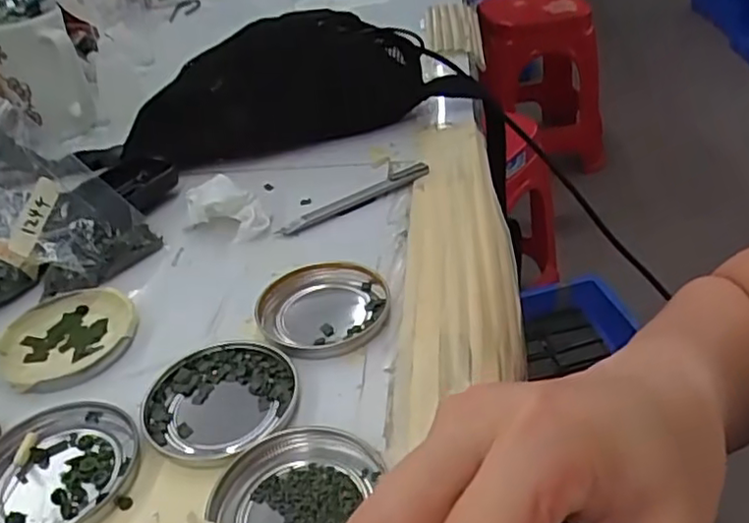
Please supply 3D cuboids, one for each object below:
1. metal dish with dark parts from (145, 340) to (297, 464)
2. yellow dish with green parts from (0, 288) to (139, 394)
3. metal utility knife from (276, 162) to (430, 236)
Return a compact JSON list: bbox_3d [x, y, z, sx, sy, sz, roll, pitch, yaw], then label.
[{"bbox_3d":[-0.081,0.072,0.345,0.078,0.009,0.070,-23,40,-23],"label":"metal dish with dark parts"},{"bbox_3d":[-0.186,0.045,0.394,0.076,0.013,0.082,-4,37,3],"label":"yellow dish with green parts"},{"bbox_3d":[-0.013,-0.048,0.493,0.129,0.007,0.016,-25,41,-24],"label":"metal utility knife"}]

